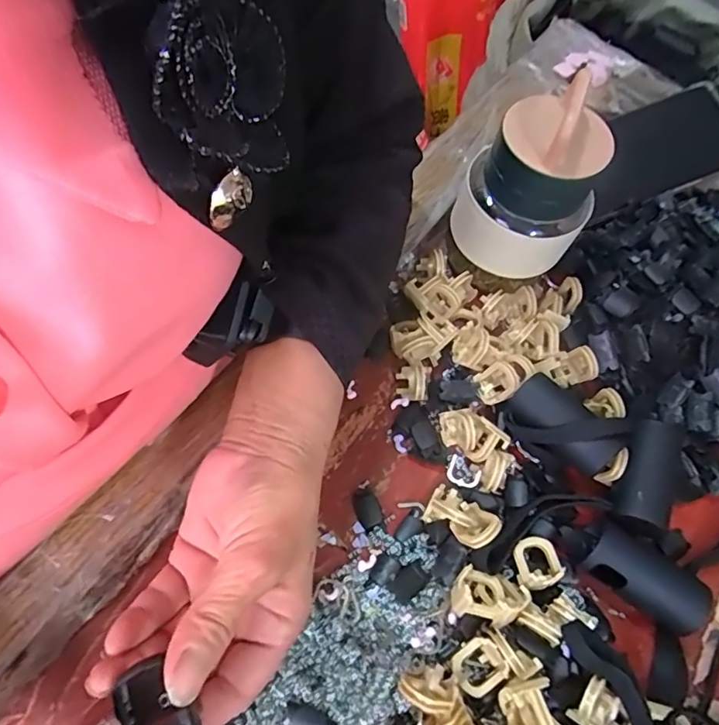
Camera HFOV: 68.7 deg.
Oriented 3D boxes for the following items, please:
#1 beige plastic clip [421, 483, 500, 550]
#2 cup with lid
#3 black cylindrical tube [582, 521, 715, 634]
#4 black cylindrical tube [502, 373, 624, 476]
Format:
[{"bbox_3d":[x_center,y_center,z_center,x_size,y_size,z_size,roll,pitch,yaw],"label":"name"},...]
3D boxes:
[{"bbox_3d":[0.055,0.085,0.286,0.037,0.022,0.023,31,65,10],"label":"beige plastic clip"},{"bbox_3d":[0.098,-0.100,0.311,0.076,0.116,0.063,32,65,10],"label":"cup with lid"},{"bbox_3d":[0.150,0.115,0.278,0.065,0.030,0.027,34,65,11],"label":"black cylindrical tube"},{"bbox_3d":[0.115,0.036,0.299,0.030,0.025,0.062,-37,72,-21],"label":"black cylindrical tube"}]

